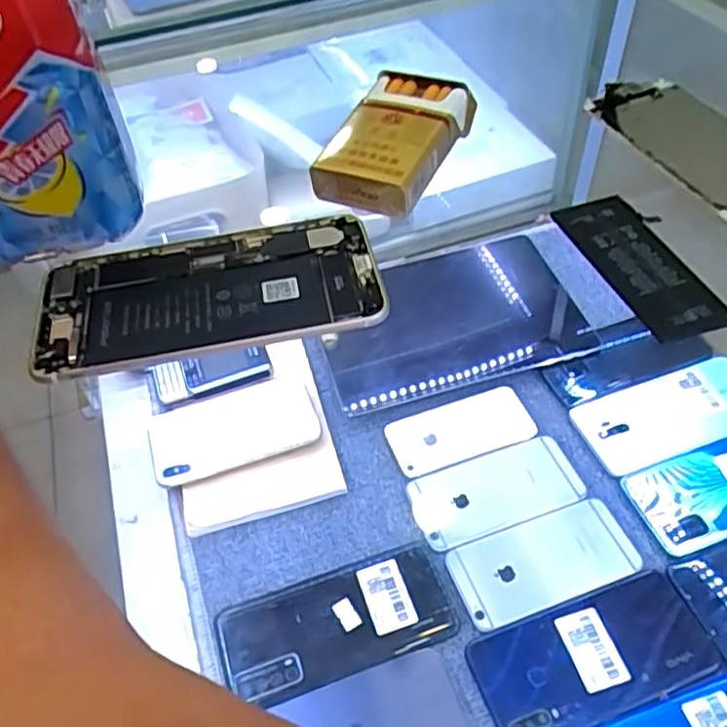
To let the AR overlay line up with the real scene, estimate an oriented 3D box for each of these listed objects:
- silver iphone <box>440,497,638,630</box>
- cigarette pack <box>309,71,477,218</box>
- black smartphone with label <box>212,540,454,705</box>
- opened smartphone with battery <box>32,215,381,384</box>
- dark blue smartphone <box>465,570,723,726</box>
[{"bbox_3d":[0.135,0.147,0.513,0.135,0.008,0.066,-17,50,-10],"label":"silver iphone"},{"bbox_3d":[0.017,-0.121,0.370,0.056,0.028,0.093,17,53,19],"label":"cigarette pack"},{"bbox_3d":[-0.019,0.184,0.489,0.164,0.008,0.078,-17,50,-10],"label":"black smartphone with label"},{"bbox_3d":[-0.071,-0.033,0.317,0.155,0.008,0.078,-11,49,-4],"label":"opened smartphone with battery"},{"bbox_3d":[0.156,0.198,0.464,0.157,0.004,0.075,-17,50,-10],"label":"dark blue smartphone"}]

